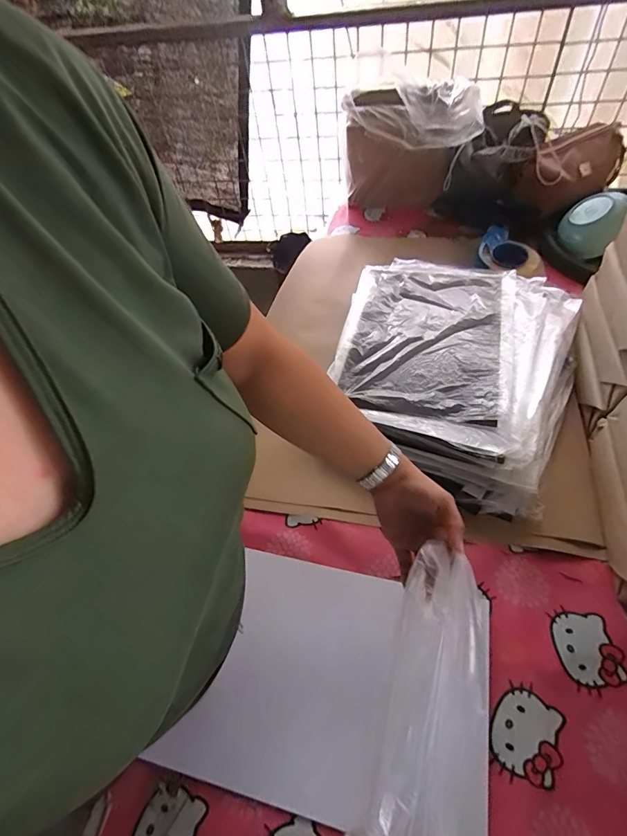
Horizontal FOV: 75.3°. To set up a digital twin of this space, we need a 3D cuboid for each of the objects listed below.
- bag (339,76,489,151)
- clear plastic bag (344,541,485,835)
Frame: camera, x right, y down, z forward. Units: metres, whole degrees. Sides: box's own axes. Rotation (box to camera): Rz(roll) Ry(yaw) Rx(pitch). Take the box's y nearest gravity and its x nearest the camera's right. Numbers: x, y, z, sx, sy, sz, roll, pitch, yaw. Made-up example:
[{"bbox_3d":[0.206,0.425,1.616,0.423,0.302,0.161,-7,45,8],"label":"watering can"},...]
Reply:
[{"bbox_3d":[0.234,-0.712,0.946,0.327,0.106,0.098,21,59,21],"label":"bag"},{"bbox_3d":[0.107,0.240,0.348,0.080,0.039,0.255,16,56,16],"label":"clear plastic bag"}]

